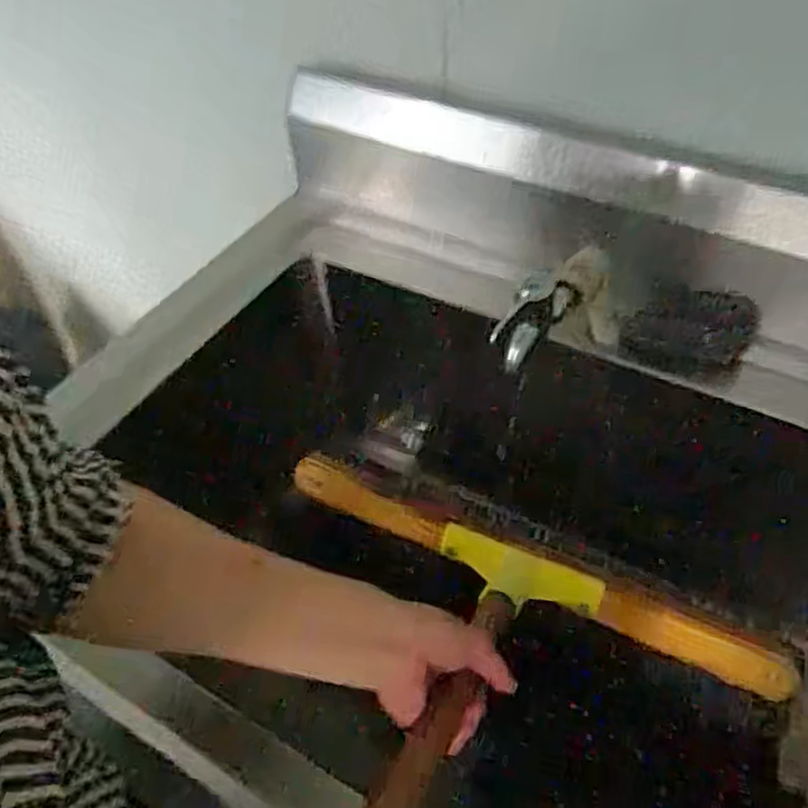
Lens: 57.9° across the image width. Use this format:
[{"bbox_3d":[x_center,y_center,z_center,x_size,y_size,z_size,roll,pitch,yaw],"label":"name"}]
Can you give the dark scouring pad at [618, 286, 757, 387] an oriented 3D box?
[{"bbox_3d":[0.252,-0.065,0.648,0.100,0.019,0.079,22,90,20],"label":"dark scouring pad"}]

